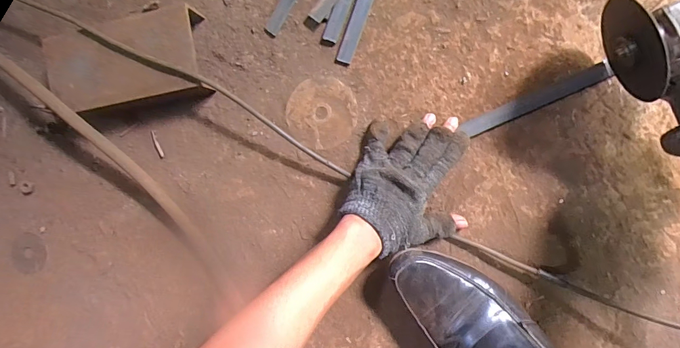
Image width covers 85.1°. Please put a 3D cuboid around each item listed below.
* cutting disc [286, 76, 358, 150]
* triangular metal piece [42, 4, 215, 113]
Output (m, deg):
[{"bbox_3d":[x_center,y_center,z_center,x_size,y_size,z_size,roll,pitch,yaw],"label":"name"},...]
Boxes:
[{"bbox_3d":[-0.024,-0.077,0.469,0.088,0.005,0.087,-2,94,10],"label":"cutting disc"},{"bbox_3d":[-0.284,-0.147,0.482,0.222,0.050,0.108,-6,94,7],"label":"triangular metal piece"}]

